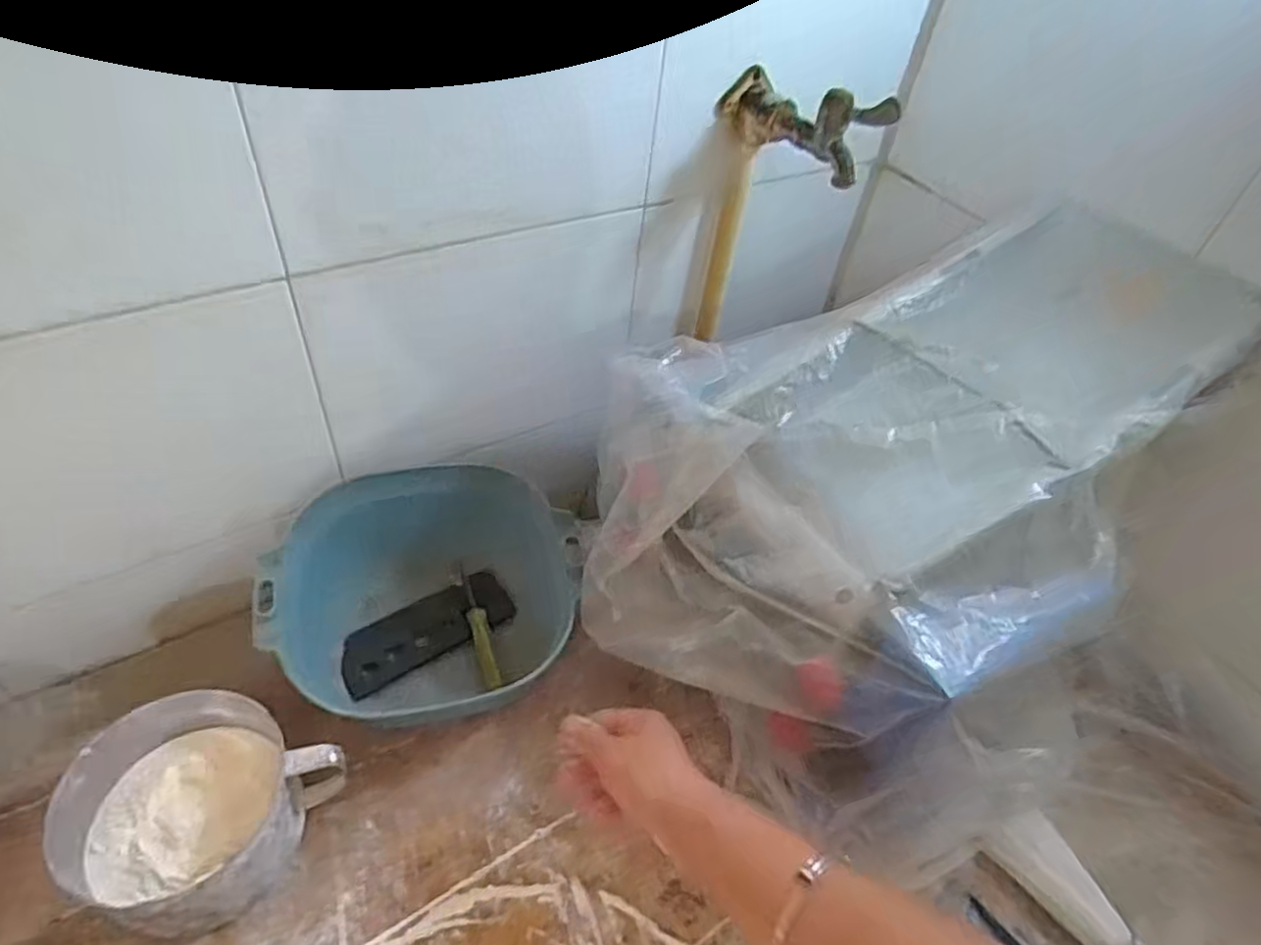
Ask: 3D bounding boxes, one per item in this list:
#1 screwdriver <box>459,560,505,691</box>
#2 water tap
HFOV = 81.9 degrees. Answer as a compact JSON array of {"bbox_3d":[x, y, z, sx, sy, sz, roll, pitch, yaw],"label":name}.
[{"bbox_3d":[-0.146,0.144,0.698,0.017,0.022,0.132,-12,63,-20],"label":"screwdriver"},{"bbox_3d":[0.147,-0.303,0.626,0.038,0.069,0.168,-25,55,-27],"label":"water tap"}]

